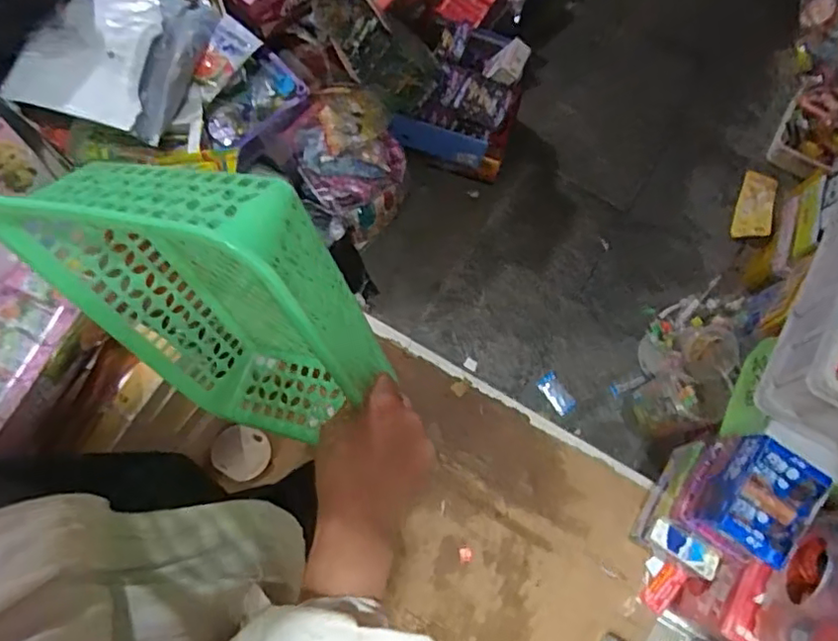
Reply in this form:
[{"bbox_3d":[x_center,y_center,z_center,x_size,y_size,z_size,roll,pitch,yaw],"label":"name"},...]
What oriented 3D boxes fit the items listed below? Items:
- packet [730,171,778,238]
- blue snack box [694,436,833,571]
[{"bbox_3d":[0.889,-0.306,1.559,0.087,0.012,0.202,13,71,23],"label":"packet"},{"bbox_3d":[0.536,0.284,0.937,0.121,0.110,0.163,30,75,8],"label":"blue snack box"}]

